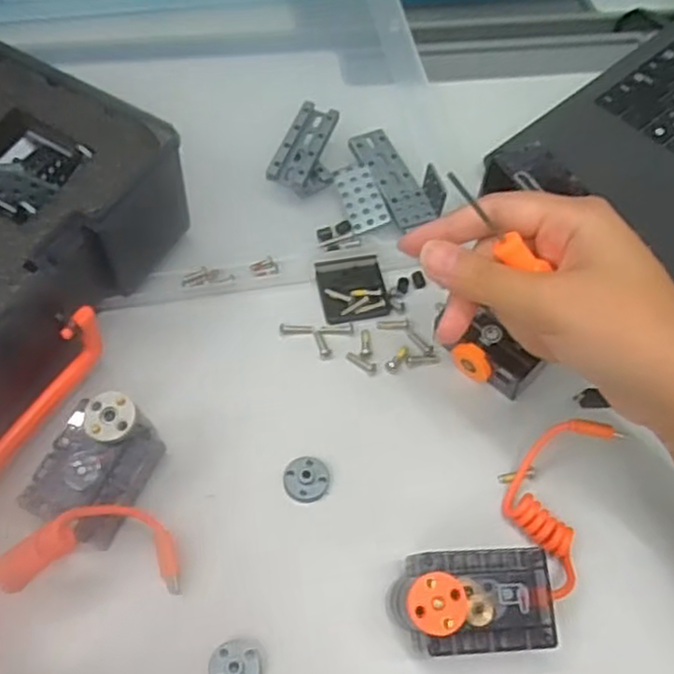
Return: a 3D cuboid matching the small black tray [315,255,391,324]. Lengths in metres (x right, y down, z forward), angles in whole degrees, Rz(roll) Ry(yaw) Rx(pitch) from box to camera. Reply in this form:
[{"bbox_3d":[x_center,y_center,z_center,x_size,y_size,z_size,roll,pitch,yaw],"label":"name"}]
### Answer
[{"bbox_3d":[0.009,-0.029,0.407,0.037,0.004,0.040,-10,61,-6],"label":"small black tray"}]

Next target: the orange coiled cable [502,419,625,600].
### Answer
[{"bbox_3d":[0.101,0.075,0.335,0.038,0.022,0.081,22,62,12],"label":"orange coiled cable"}]

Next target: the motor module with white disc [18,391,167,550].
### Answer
[{"bbox_3d":[-0.110,0.059,0.326,0.040,0.039,0.061,23,61,12],"label":"motor module with white disc"}]

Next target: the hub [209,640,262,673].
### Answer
[{"bbox_3d":[-0.043,0.138,0.299,0.021,0.004,0.021,0,60,-1],"label":"hub"}]

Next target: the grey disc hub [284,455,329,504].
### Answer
[{"bbox_3d":[-0.015,0.068,0.345,0.021,0.004,0.023,0,60,-1],"label":"grey disc hub"}]

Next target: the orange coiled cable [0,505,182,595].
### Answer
[{"bbox_3d":[-0.101,0.091,0.301,0.074,0.018,0.035,9,53,-37],"label":"orange coiled cable"}]

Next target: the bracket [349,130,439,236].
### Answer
[{"bbox_3d":[0.035,-0.098,0.440,0.027,0.006,0.079,-20,62,-12],"label":"bracket"}]

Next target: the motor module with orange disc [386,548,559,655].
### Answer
[{"bbox_3d":[0.056,0.112,0.302,0.069,0.044,0.040,-3,59,-3],"label":"motor module with orange disc"}]

